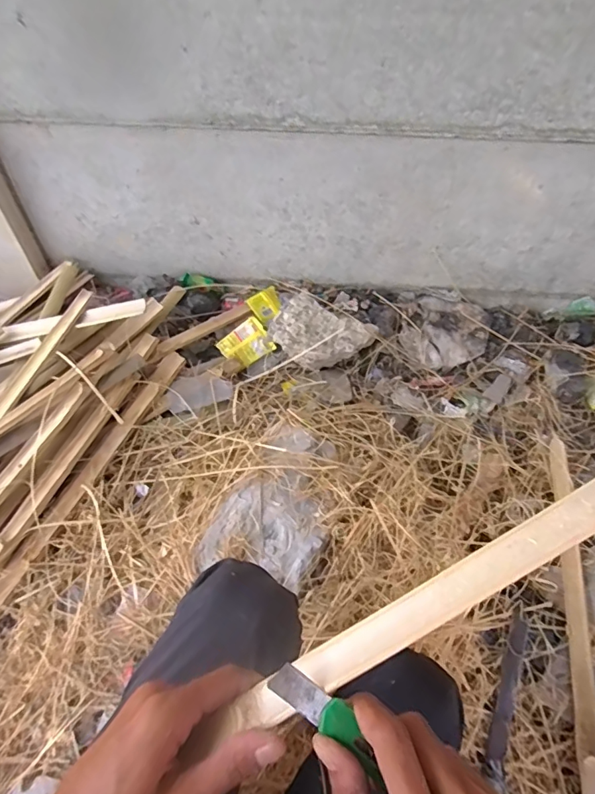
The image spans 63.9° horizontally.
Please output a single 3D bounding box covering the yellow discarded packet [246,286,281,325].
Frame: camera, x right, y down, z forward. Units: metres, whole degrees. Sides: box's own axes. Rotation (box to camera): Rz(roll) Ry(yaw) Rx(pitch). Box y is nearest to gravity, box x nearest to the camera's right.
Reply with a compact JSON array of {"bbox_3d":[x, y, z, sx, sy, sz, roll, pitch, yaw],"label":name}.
[{"bbox_3d":[-0.081,-0.240,1.250,0.080,0.008,0.079,-32,85,-9],"label":"yellow discarded packet"}]

